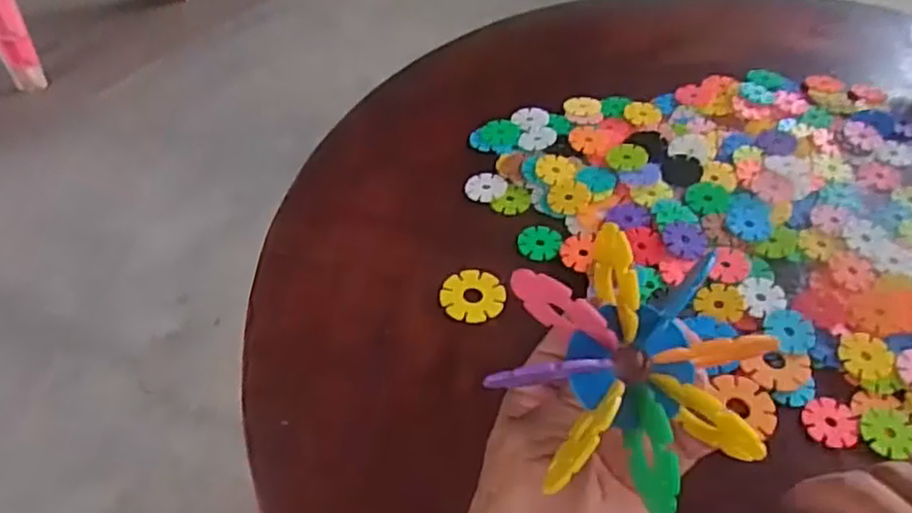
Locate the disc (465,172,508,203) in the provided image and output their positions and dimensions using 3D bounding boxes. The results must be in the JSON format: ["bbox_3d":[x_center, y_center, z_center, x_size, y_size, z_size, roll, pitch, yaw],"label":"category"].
[{"bbox_3d":[0.022,-0.056,0.565,0.028,0.004,0.031,34,57,27],"label":"disc"}]

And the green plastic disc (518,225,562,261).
[{"bbox_3d":[0.061,-0.010,0.525,0.031,0.006,0.032,0,48,0],"label":"green plastic disc"}]

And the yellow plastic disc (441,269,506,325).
[{"bbox_3d":[0.012,0.027,0.493,0.044,0.005,0.043,0,48,0],"label":"yellow plastic disc"}]

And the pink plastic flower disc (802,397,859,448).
[{"bbox_3d":[0.225,0.100,0.430,0.029,0.004,0.032,-2,48,10],"label":"pink plastic flower disc"}]

